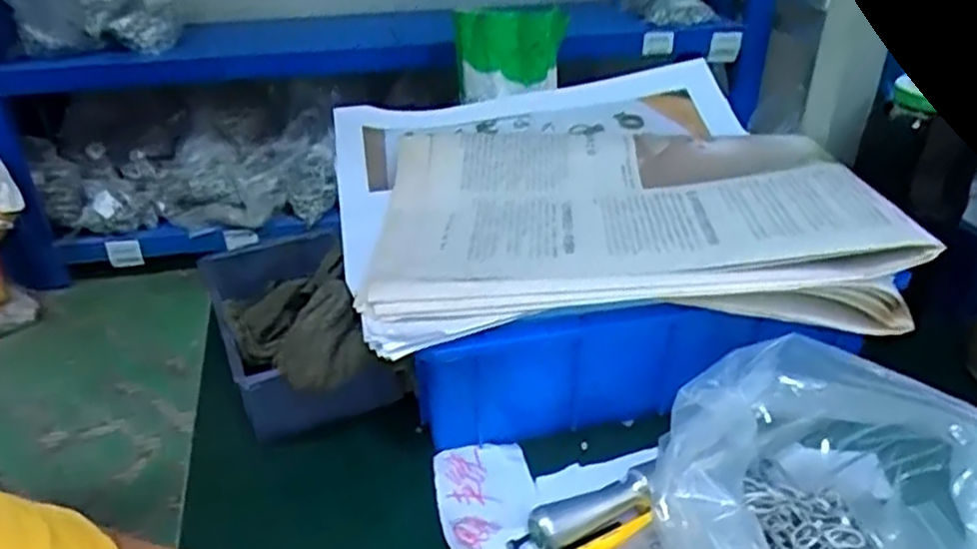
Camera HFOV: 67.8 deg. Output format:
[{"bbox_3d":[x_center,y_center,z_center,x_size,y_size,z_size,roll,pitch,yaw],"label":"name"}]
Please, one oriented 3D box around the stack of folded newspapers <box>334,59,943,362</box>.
[{"bbox_3d":[0.055,-0.057,0.454,0.281,0.046,0.284,-5,32,-8],"label":"stack of folded newspapers"}]

